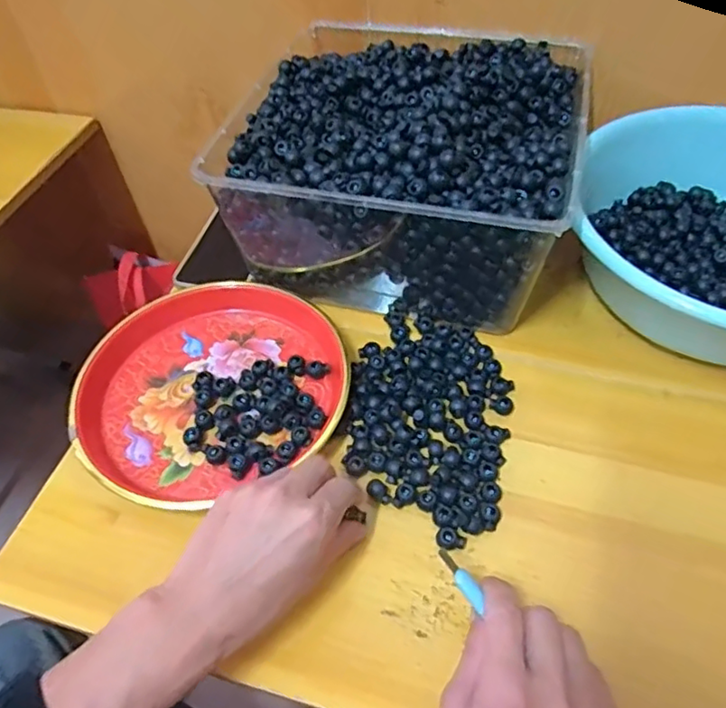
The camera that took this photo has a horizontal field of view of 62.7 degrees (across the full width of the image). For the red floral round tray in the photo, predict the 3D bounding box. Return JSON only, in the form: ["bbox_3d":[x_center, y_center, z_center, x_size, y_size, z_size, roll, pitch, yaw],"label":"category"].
[{"bbox_3d":[-0.130,0.014,0.519,0.214,0.023,0.214,-2,51,2],"label":"red floral round tray"}]

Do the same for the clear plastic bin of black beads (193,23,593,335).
[{"bbox_3d":[0.044,-0.183,0.587,0.293,0.153,0.275,11,53,12],"label":"clear plastic bin of black beads"}]

